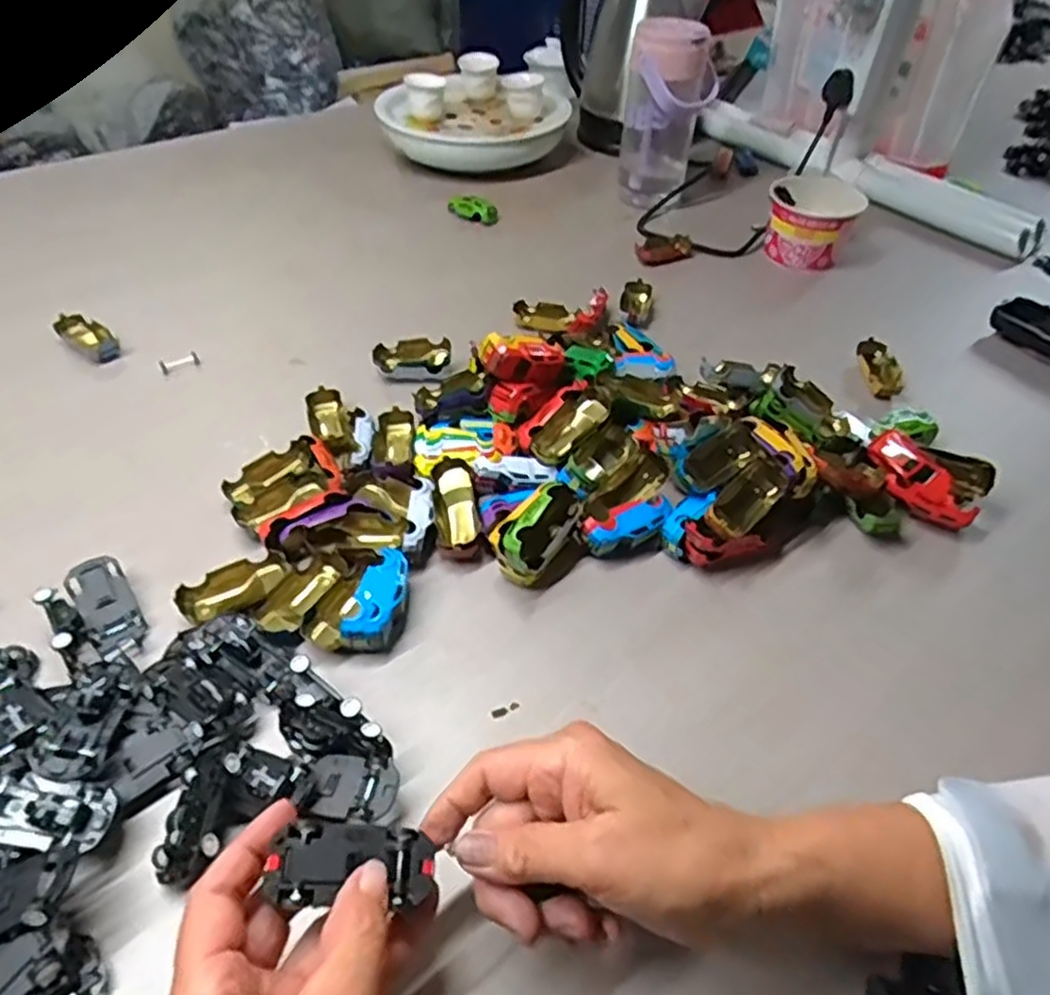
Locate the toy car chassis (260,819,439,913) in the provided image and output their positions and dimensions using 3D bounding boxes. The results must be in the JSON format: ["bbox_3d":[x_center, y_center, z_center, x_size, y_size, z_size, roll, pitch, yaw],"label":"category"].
[{"bbox_3d":[-0.066,0.146,0.288,0.062,0.009,0.029,8,43,-15],"label":"toy car chassis"}]

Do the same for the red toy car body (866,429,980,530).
[{"bbox_3d":[0.278,-0.014,0.508,0.037,0.030,0.082,-21,65,-23],"label":"red toy car body"}]

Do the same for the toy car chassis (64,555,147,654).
[{"bbox_3d":[-0.249,0.064,0.434,0.029,0.007,0.067,-27,66,-28],"label":"toy car chassis"}]

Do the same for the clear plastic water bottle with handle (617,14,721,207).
[{"bbox_3d":[0.155,-0.418,0.810,0.095,0.181,0.078,13,45,9],"label":"clear plastic water bottle with handle"}]

